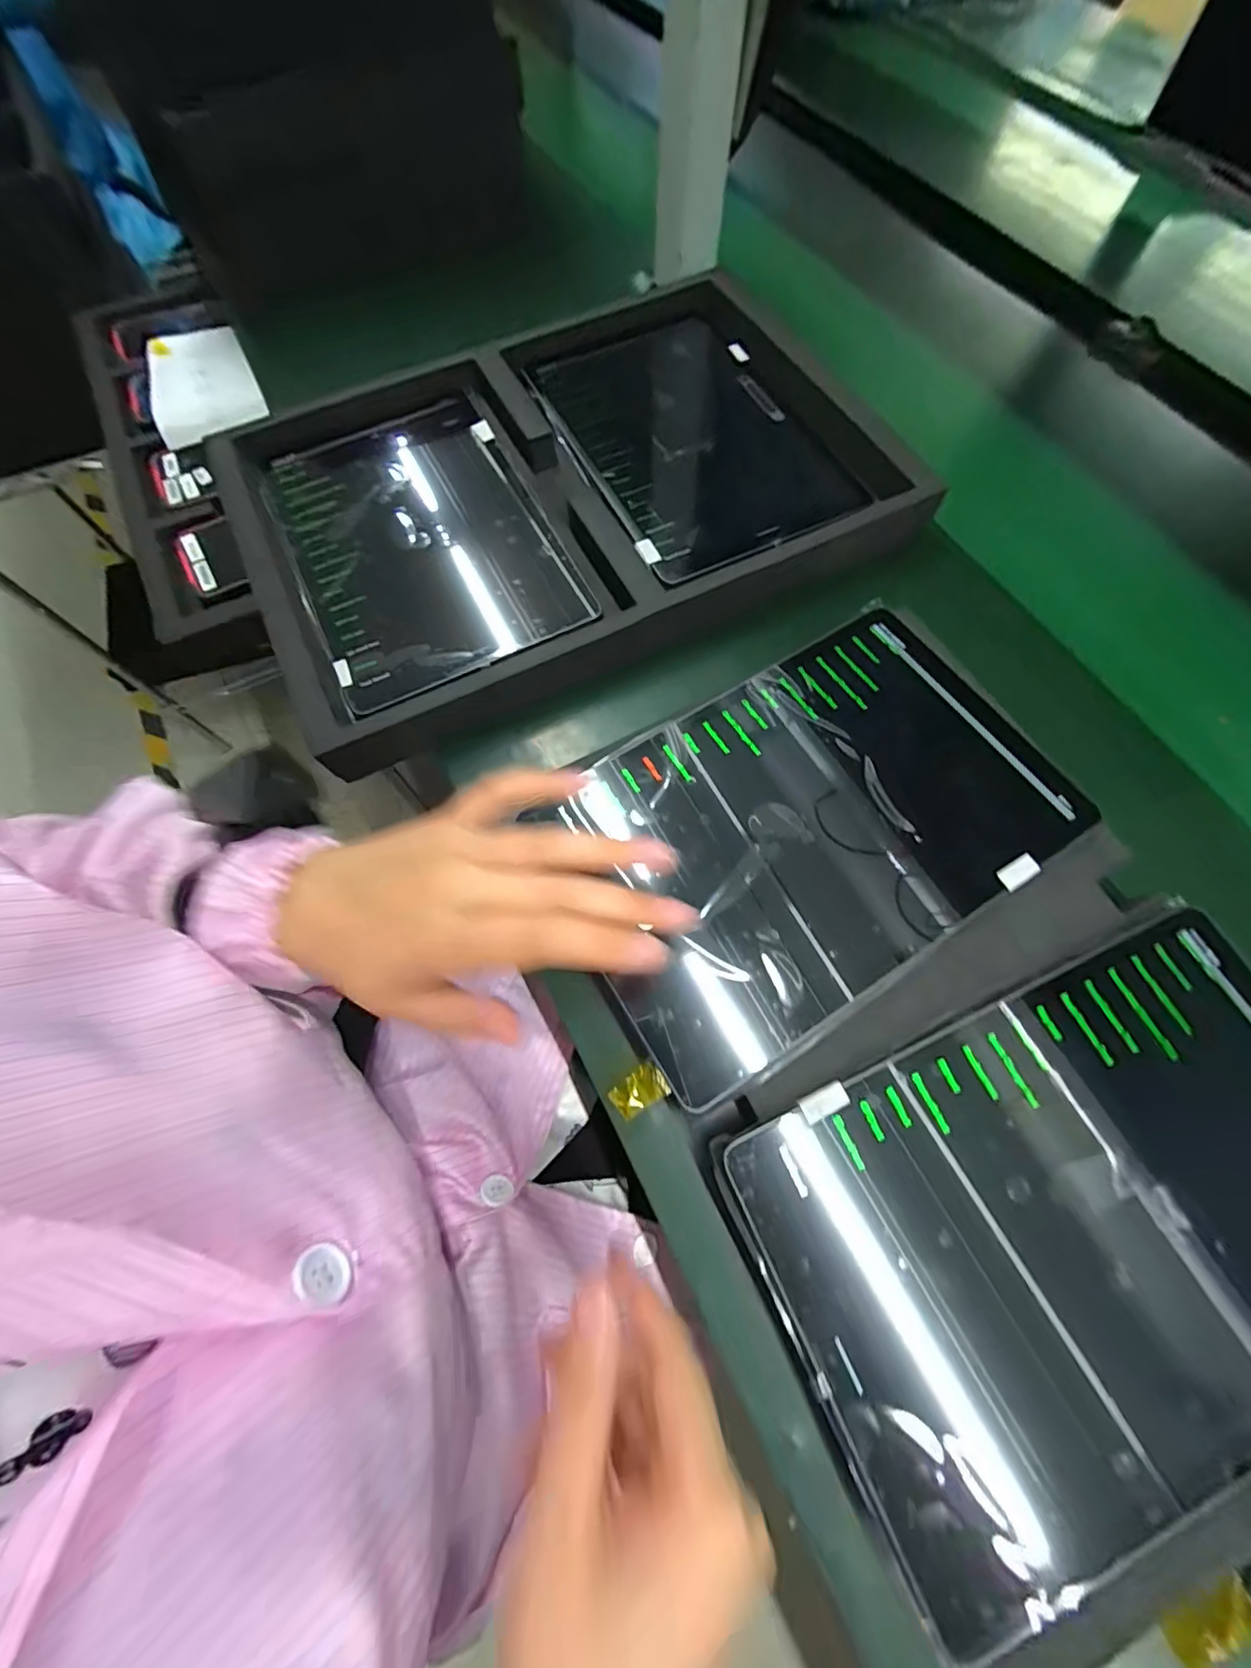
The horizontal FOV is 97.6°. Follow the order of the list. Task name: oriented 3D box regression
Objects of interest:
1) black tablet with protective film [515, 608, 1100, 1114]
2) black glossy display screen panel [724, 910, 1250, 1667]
[{"bbox_3d":[0.092,-0.008,0.281,0.252,0.007,0.165,-31,70,-9],"label":"black tablet with protective film"},{"bbox_3d":[0.187,0.154,0.218,0.250,0.005,0.163,-24,71,-7],"label":"black glossy display screen panel"}]

